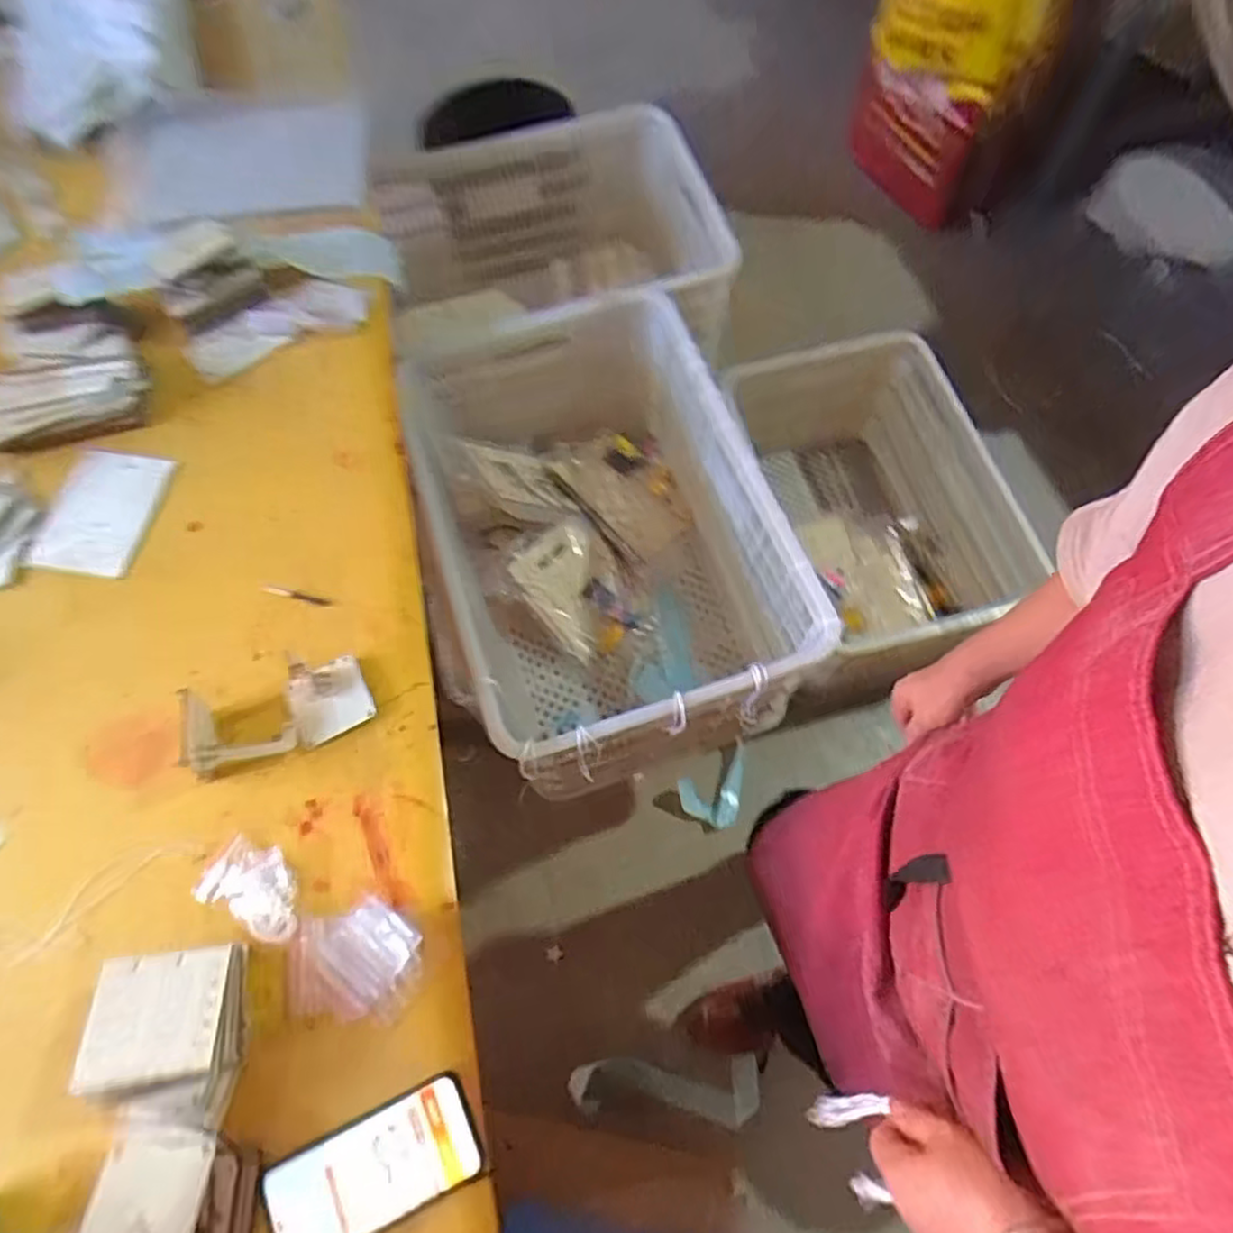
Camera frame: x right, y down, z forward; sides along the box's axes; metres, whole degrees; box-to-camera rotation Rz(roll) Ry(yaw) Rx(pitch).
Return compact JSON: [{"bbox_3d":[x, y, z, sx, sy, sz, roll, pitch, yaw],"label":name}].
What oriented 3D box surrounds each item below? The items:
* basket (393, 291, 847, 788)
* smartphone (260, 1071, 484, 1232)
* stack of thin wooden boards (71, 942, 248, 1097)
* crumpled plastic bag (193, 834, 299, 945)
[{"bbox_3d":[-0.028,-0.096,1.050,0.443,0.350,0.632,-21,67,-7],"label":"basket"},{"bbox_3d":[-0.190,0.431,0.552,0.160,0.013,0.075,-24,68,-9],"label":"smartphone"},{"bbox_3d":[-0.353,0.316,0.560,0.106,0.026,0.093,3,52,-27],"label":"stack of thin wooden boards"},{"bbox_3d":[-0.324,0.243,0.639,0.100,0.010,0.064,23,69,11],"label":"crumpled plastic bag"}]

